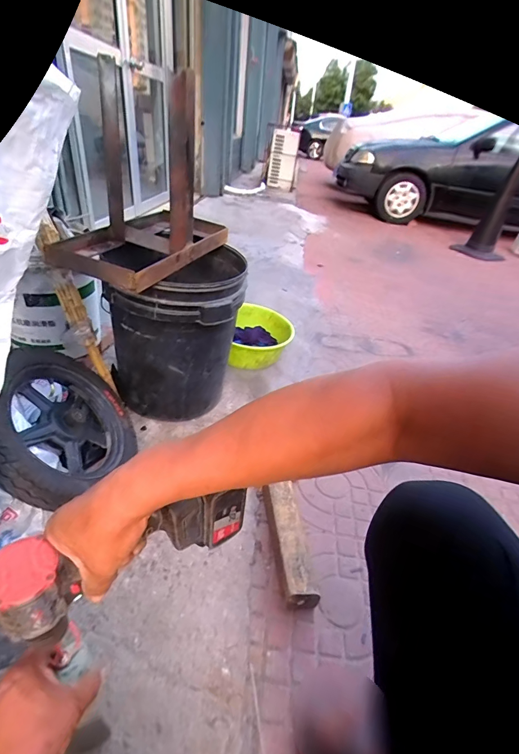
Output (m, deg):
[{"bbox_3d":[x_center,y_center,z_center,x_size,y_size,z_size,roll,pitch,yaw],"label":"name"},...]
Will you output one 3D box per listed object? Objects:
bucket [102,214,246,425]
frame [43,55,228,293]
[{"bbox_3d":[-0.224,-0.125,0.999,0.341,0.418,0.341,4,35,-3],"label":"bucket"},{"bbox_3d":[-0.240,-0.420,0.769,0.251,0.316,0.427,13,35,9],"label":"frame"}]

